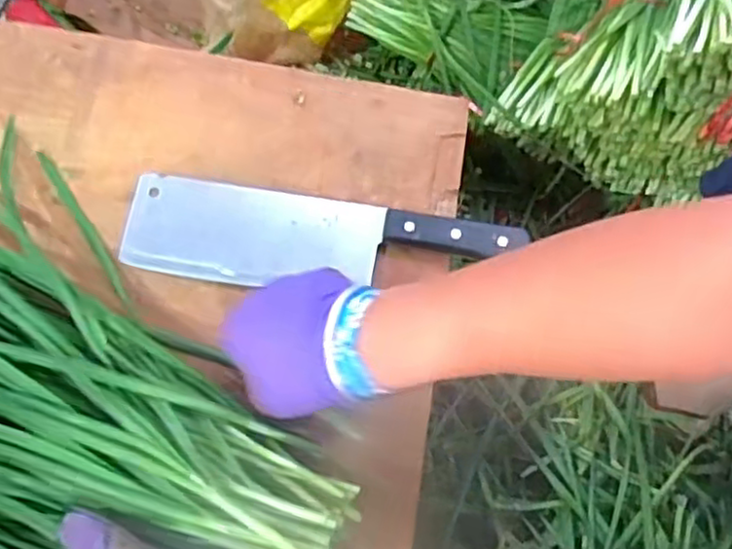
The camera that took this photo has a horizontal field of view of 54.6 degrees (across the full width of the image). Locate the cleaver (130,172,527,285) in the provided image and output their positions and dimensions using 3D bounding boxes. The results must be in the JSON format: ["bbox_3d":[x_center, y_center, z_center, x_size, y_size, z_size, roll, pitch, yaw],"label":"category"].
[{"bbox_3d":[-0.033,-0.023,0.483,0.258,0.016,0.068,7,71,1],"label":"cleaver"}]

